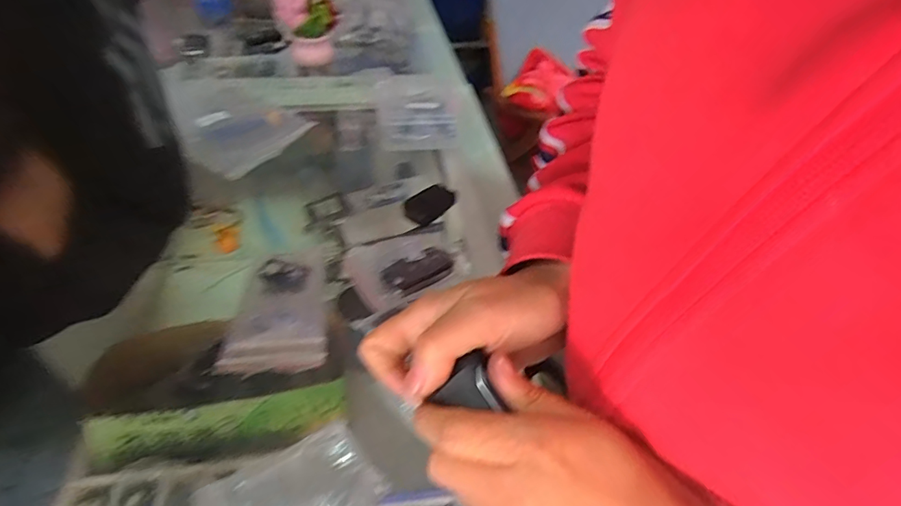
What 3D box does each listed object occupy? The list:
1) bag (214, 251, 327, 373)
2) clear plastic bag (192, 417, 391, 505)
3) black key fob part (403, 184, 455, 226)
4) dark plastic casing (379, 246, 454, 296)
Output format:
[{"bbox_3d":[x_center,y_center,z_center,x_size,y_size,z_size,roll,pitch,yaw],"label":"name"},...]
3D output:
[{"bbox_3d":[-0.138,0.045,0.400,0.074,0.024,0.101,-2,44,-7],"label":"bag"},{"bbox_3d":[-0.094,0.143,0.297,0.094,0.015,0.061,-23,50,-26],"label":"clear plastic bag"},{"bbox_3d":[-0.024,-0.049,0.508,0.054,0.019,0.030,-31,54,-31],"label":"black key fob part"},{"bbox_3d":[-0.028,0.014,0.434,0.064,0.013,0.033,-23,50,-26],"label":"dark plastic casing"}]

